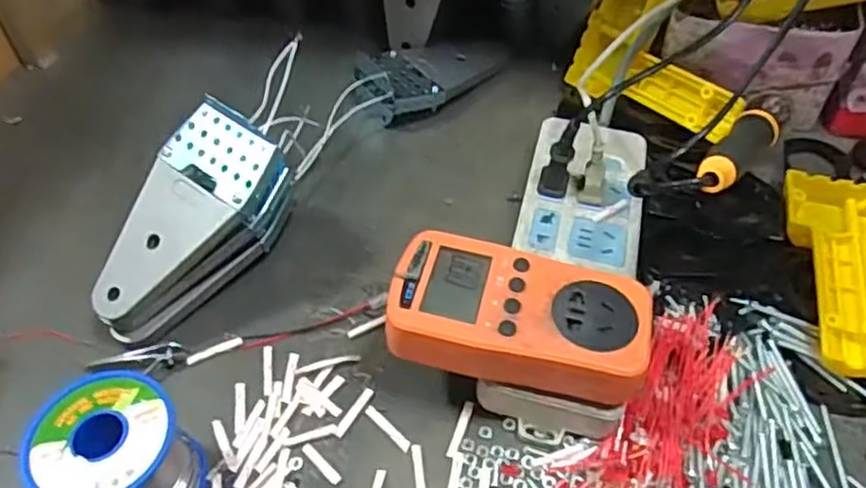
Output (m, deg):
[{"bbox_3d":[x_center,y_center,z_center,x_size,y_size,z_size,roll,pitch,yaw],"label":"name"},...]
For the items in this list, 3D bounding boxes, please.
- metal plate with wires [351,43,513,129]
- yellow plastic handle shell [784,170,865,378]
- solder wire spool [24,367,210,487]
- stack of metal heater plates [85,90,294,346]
[{"bbox_3d":[0.001,-0.144,0.563,0.135,0.033,0.069,-33,56,-24],"label":"metal plate with wires"},{"bbox_3d":[0.281,0.023,0.414,0.114,0.028,0.144,7,50,8],"label":"yellow plastic handle shell"},{"bbox_3d":[-0.151,0.106,0.329,0.066,0.063,0.065,-1,50,1],"label":"solder wire spool"},{"bbox_3d":[-0.147,-0.008,0.408,0.064,0.090,0.128,28,56,23],"label":"stack of metal heater plates"}]

